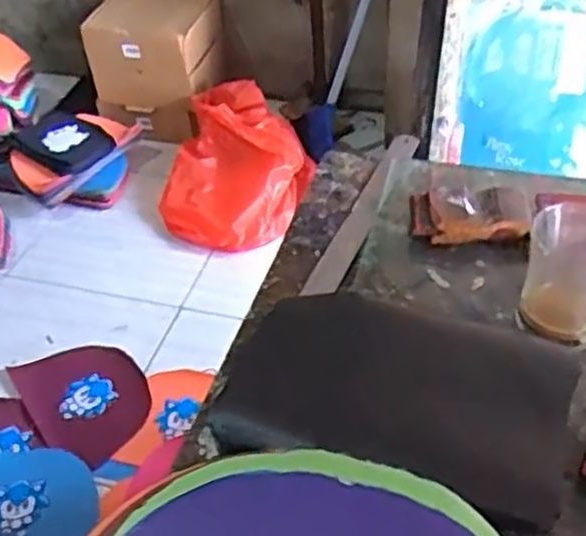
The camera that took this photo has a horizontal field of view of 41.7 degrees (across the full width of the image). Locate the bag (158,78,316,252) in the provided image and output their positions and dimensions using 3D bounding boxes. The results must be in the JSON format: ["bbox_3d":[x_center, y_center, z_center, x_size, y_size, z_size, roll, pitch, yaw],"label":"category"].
[{"bbox_3d":[-0.135,-0.238,1.682,0.306,0.228,0.397,-7,43,-4],"label":"bag"}]

